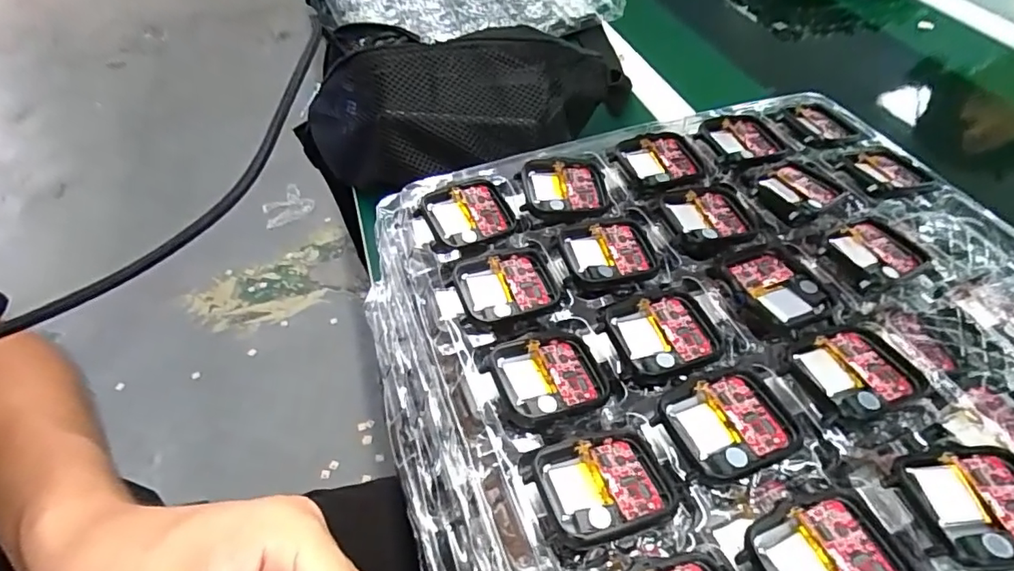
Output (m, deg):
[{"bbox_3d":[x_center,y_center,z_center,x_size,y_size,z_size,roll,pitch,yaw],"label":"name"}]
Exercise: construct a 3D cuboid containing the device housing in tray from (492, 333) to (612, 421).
[{"bbox_3d":[0.017,0.036,0.216,0.041,0.009,0.038,-17,52,-12],"label":"device housing in tray"}]

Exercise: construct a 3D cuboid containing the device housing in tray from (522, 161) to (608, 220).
[{"bbox_3d":[0.030,-0.049,0.281,0.043,0.012,0.040,3,50,5],"label":"device housing in tray"}]

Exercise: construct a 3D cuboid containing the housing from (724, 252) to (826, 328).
[{"bbox_3d":[0.118,0.000,0.234,0.037,0.008,0.040,-17,52,-12],"label":"housing"}]

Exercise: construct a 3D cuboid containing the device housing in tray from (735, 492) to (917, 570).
[{"bbox_3d":[0.099,0.085,0.163,0.046,0.006,0.037,-19,52,-14],"label":"device housing in tray"}]

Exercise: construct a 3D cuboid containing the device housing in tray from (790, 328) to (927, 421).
[{"bbox_3d":[0.135,0.033,0.206,0.043,0.006,0.035,-13,51,-9],"label":"device housing in tray"}]

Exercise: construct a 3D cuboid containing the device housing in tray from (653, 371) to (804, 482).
[{"bbox_3d":[0.082,0.050,0.195,0.045,0.006,0.037,-15,51,-10],"label":"device housing in tray"}]

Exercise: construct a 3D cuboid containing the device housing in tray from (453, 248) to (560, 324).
[{"bbox_3d":[0.001,0.000,0.242,0.044,0.009,0.036,-14,51,-10],"label":"device housing in tray"}]

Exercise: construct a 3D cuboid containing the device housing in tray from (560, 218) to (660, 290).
[{"bbox_3d":[0.050,-0.016,0.255,0.044,0.007,0.037,-10,51,-6],"label":"device housing in tray"}]

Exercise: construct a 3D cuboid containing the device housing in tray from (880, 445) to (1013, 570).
[{"bbox_3d":[0.153,0.070,0.171,0.047,0.008,0.037,-7,50,-4],"label":"device housing in tray"}]

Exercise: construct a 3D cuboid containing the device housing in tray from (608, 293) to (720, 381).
[{"bbox_3d":[0.067,0.021,0.224,0.045,0.006,0.040,-8,50,-4],"label":"device housing in tray"}]

